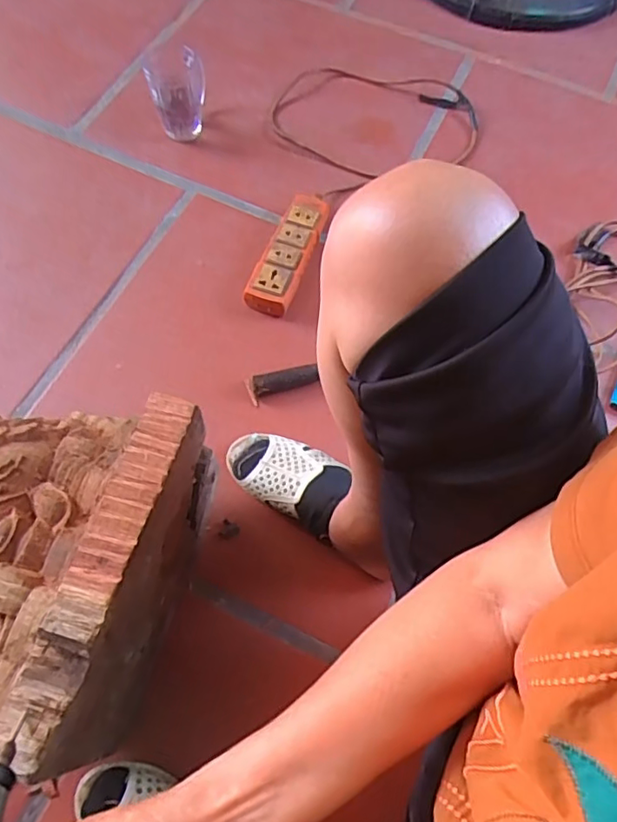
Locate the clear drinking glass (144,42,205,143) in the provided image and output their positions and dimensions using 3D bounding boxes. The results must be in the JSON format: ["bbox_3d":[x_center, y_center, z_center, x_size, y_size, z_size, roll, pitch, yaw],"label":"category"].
[{"bbox_3d":[-0.205,-0.498,0.884,0.085,0.118,0.078,-7,66,-6],"label":"clear drinking glass"}]

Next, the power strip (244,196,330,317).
[{"bbox_3d":[-0.026,-0.227,0.806,0.067,0.037,0.207,19,66,6],"label":"power strip"}]

